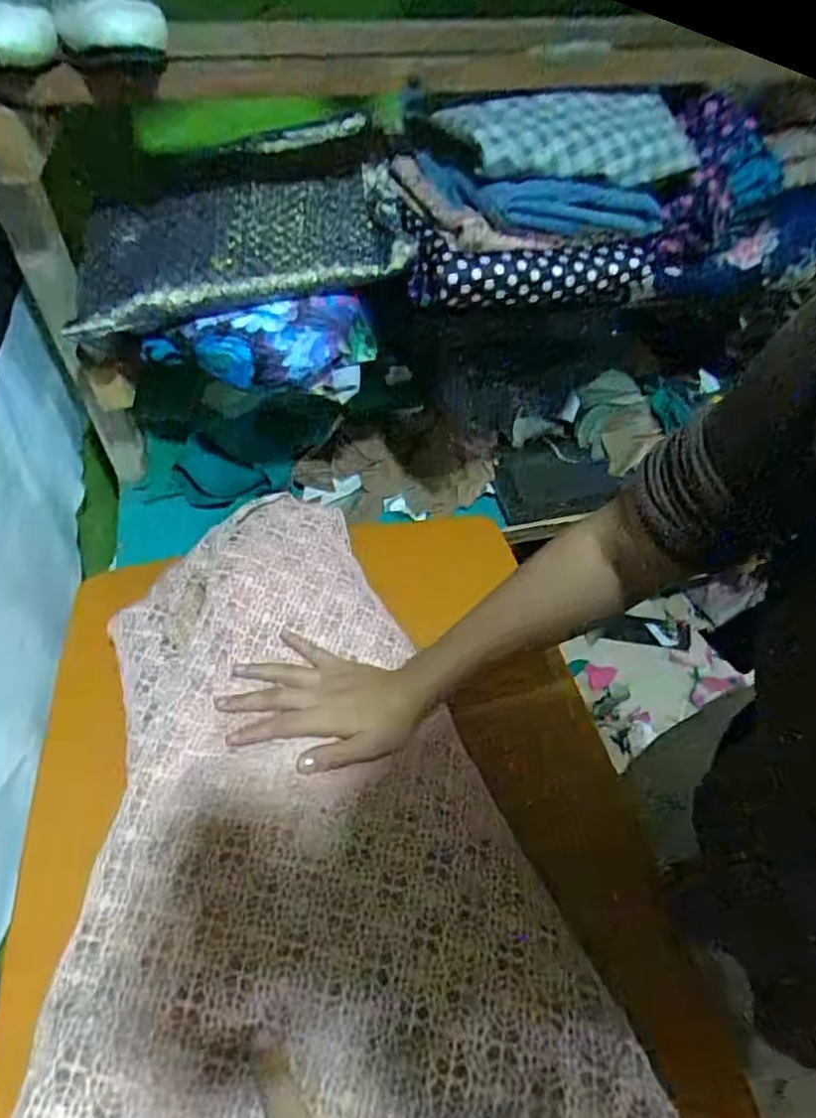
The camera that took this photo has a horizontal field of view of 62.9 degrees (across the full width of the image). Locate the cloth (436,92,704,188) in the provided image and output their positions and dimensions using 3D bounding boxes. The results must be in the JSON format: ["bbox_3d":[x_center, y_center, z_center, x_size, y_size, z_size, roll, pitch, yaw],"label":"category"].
[{"bbox_3d":[0.159,-0.400,0.631,0.226,0.031,0.108,-6,70,-12],"label":"cloth"}]

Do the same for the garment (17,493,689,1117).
[{"bbox_3d":[-0.098,0.195,0.473,0.313,0.068,0.552,-19,53,-16],"label":"garment"}]

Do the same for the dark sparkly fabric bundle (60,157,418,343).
[{"bbox_3d":[-0.183,-0.331,0.716,0.353,0.096,0.174,-8,50,-8],"label":"dark sparkly fabric bundle"}]

